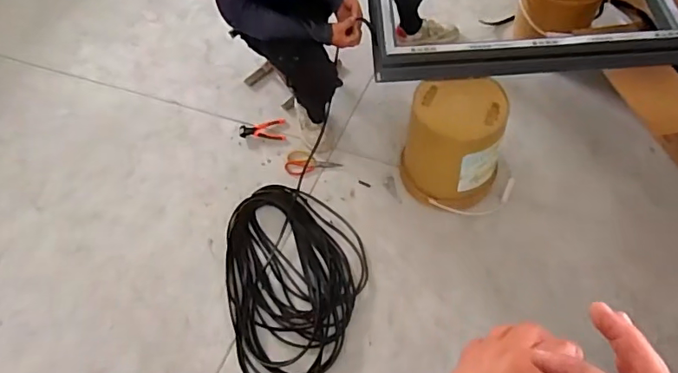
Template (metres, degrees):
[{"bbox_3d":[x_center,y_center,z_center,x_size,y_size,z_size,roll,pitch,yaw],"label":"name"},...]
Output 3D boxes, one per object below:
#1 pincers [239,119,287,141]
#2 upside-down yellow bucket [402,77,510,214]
[{"bbox_3d":[-0.280,-0.204,1.896,0.170,0.018,0.092,-5,56,2],"label":"pincers"},{"bbox_3d":[0.347,-0.111,1.576,0.284,0.365,0.270,-2,57,3],"label":"upside-down yellow bucket"}]

